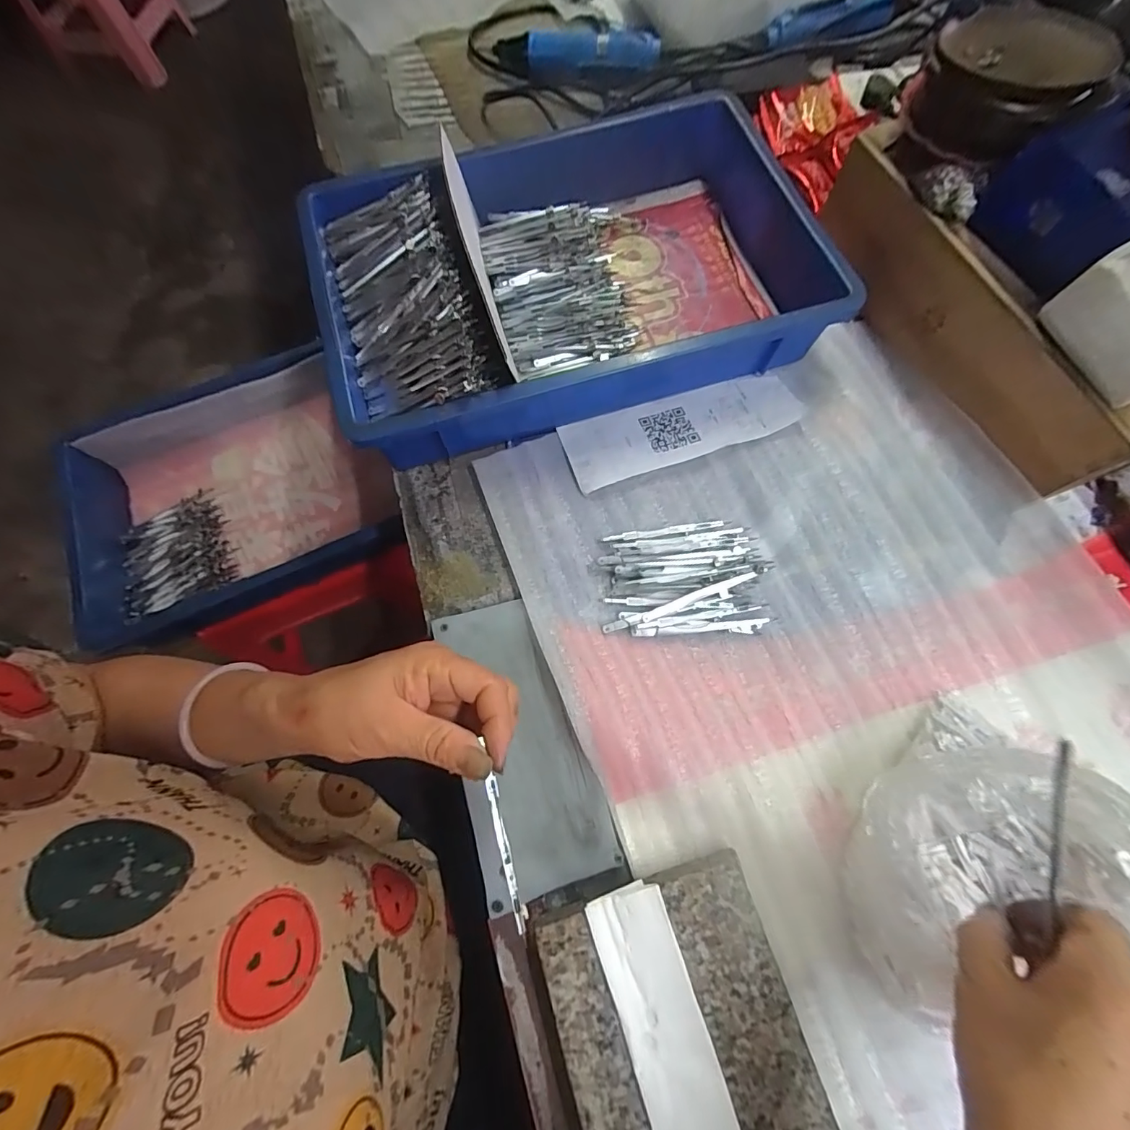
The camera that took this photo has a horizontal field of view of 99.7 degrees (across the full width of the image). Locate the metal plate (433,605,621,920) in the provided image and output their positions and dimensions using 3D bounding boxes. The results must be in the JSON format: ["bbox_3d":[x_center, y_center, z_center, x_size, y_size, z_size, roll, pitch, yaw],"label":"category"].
[{"bbox_3d":[-0.032,0.122,0.340,0.090,0.010,0.196,-15,71,-5],"label":"metal plate"}]

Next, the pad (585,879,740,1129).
[{"bbox_3d":[0.055,0.259,0.271,0.046,0.006,0.131,-18,72,-5],"label":"pad"}]

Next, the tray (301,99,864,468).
[{"bbox_3d":[0.003,-0.269,0.436,0.420,0.078,0.290,-16,72,-4],"label":"tray"}]

